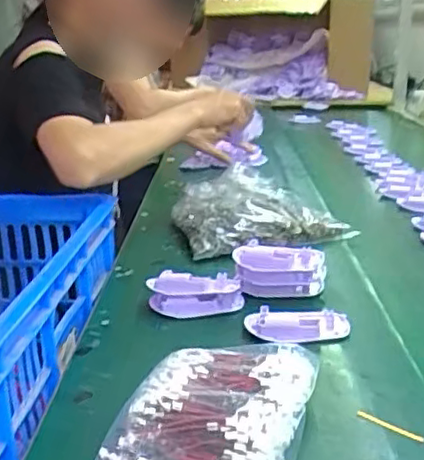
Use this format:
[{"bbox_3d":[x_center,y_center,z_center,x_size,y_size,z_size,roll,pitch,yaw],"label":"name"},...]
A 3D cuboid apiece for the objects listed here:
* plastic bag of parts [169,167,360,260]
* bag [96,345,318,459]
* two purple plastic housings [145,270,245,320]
[{"bbox_3d":[0.068,-0.033,0.919,0.228,0.086,0.169,-5,18,-12],"label":"plastic bag of parts"},{"bbox_3d":[0.002,0.138,0.440,0.133,0.043,0.190,3,18,17],"label":"bag"},{"bbox_3d":[-0.018,0.067,0.681,0.100,0.036,0.061,-2,18,-1],"label":"two purple plastic housings"}]

